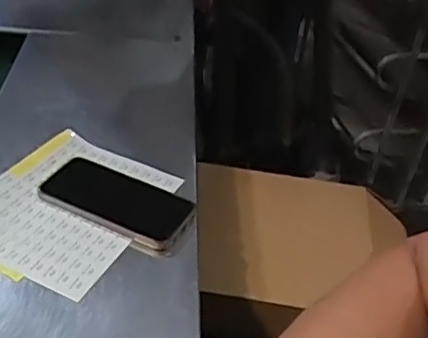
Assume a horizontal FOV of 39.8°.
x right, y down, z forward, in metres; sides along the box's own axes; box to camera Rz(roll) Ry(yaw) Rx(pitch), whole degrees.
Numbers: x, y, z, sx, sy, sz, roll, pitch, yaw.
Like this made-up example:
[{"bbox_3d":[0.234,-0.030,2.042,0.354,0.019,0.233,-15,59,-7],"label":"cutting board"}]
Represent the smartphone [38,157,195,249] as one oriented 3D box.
[{"bbox_3d":[-0.107,0.031,0.639,0.164,0.012,0.076,20,46,15],"label":"smartphone"}]

